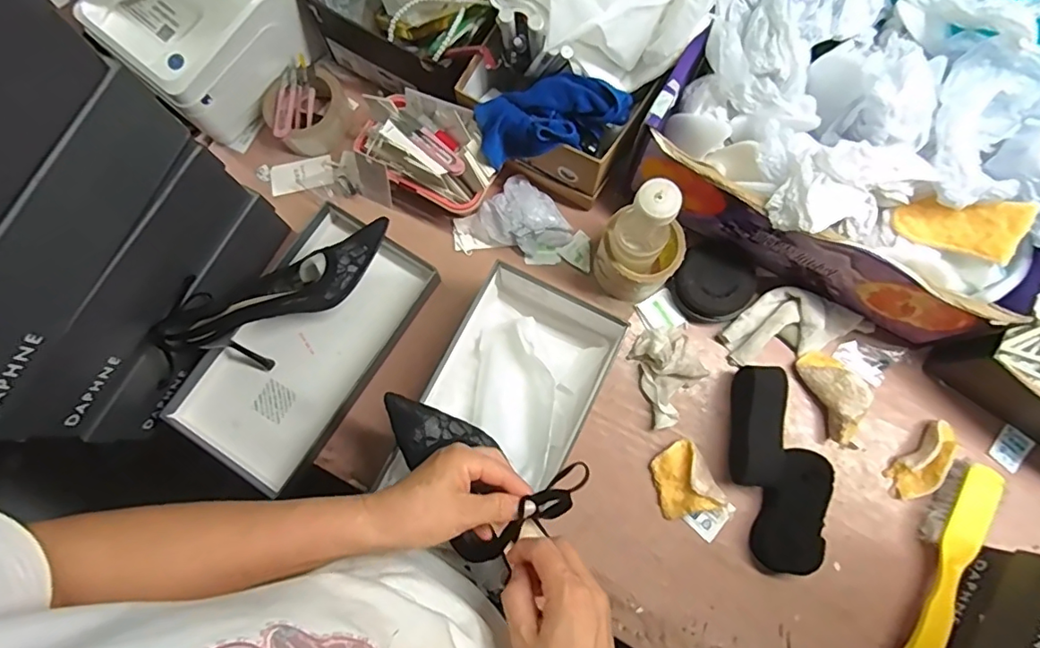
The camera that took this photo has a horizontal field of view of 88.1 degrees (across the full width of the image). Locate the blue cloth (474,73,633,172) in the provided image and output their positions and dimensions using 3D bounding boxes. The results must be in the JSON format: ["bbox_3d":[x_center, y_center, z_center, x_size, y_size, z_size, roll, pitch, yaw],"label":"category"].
[{"bbox_3d":[0.035,-0.222,0.575,0.160,0.046,0.079,-12,78,10],"label":"blue cloth"}]

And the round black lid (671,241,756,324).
[{"bbox_3d":[0.226,-0.049,0.620,0.087,0.046,0.097,41,82,8],"label":"round black lid"}]

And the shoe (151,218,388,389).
[{"bbox_3d":[-0.259,-0.035,0.591,0.264,0.094,0.086,-37,80,-7],"label":"shoe"}]

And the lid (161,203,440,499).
[{"bbox_3d":[-0.241,0.027,0.615,0.161,0.040,0.304,32,80,7],"label":"lid"}]

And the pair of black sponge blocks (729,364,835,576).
[{"bbox_3d":[0.271,0.150,0.566,0.097,0.052,0.209,-19,78,-3],"label":"pair of black sponge blocks"}]

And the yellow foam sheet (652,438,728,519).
[{"bbox_3d":[0.175,0.171,0.583,0.060,0.034,0.072,-24,79,-4],"label":"yellow foam sheet"}]

